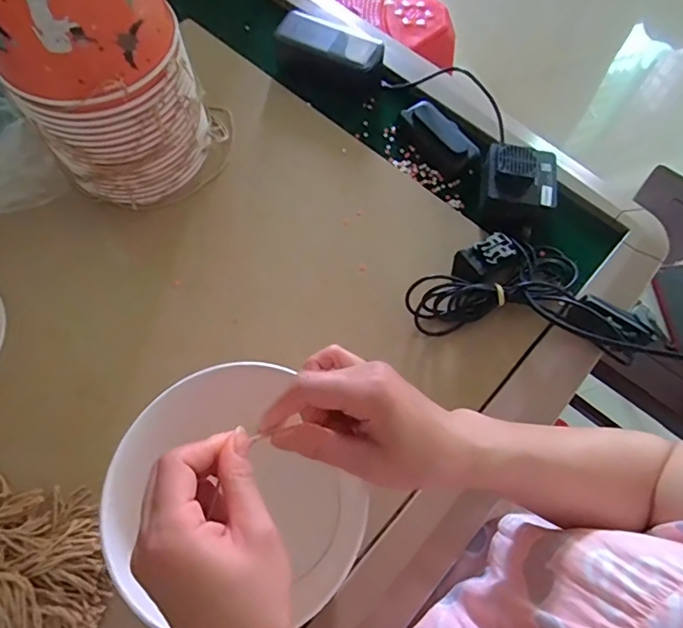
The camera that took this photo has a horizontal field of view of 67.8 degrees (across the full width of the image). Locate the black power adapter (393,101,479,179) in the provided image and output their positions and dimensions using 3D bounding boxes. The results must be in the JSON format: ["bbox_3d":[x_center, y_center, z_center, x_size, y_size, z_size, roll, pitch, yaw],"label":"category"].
[{"bbox_3d":[0.114,-0.211,0.596,0.051,0.025,0.100,-33,70,-13],"label":"black power adapter"}]

